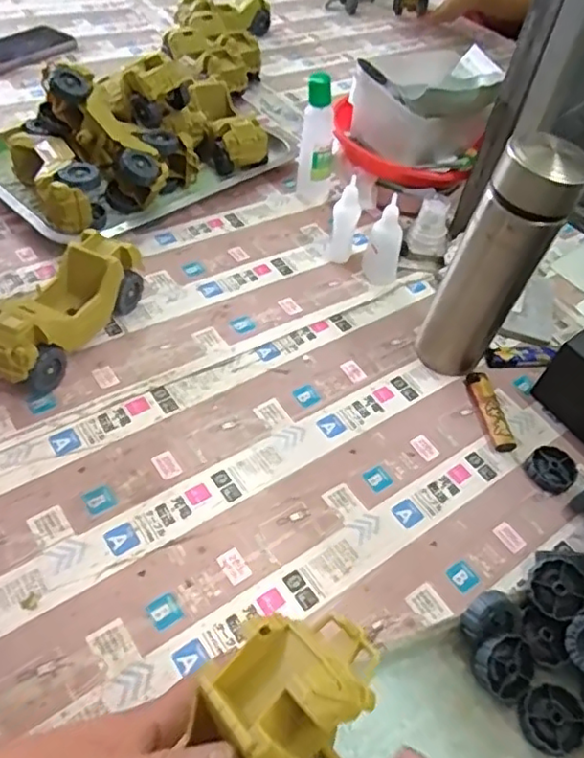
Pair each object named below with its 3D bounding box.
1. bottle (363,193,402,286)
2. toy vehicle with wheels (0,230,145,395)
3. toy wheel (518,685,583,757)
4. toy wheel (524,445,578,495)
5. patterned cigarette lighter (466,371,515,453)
[{"bbox_3d":[0.094,-0.135,0.618,0.026,0.084,0.032,-27,59,-28],"label":"bottle"},{"bbox_3d":[-0.192,-0.059,0.527,0.061,0.062,0.164,25,50,11],"label":"toy vehicle with wheels"},{"bbox_3d":[0.160,0.211,0.380,0.040,0.010,0.035,-16,51,-21],"label":"toy wheel"},{"bbox_3d":[0.216,0.074,0.512,0.040,0.013,0.036,-21,53,-25],"label":"toy wheel"},{"bbox_3d":[0.175,0.028,0.543,0.020,0.015,0.078,-3,50,-11],"label":"patterned cigarette lighter"}]

